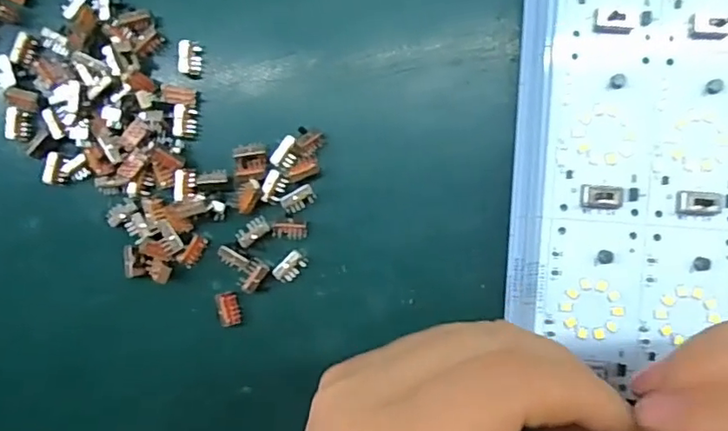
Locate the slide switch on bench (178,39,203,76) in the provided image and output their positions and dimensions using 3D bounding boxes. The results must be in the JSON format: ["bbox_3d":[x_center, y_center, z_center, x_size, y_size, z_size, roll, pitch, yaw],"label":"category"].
[{"bbox_3d":[-0.071,-0.065,0.237,0.007,0.009,0.013,0,91,4],"label":"slide switch on bench"}]

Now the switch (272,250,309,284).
[{"bbox_3d":[-0.030,0.021,0.235,0.014,0.007,0.008,-44,88,4],"label":"switch"}]

